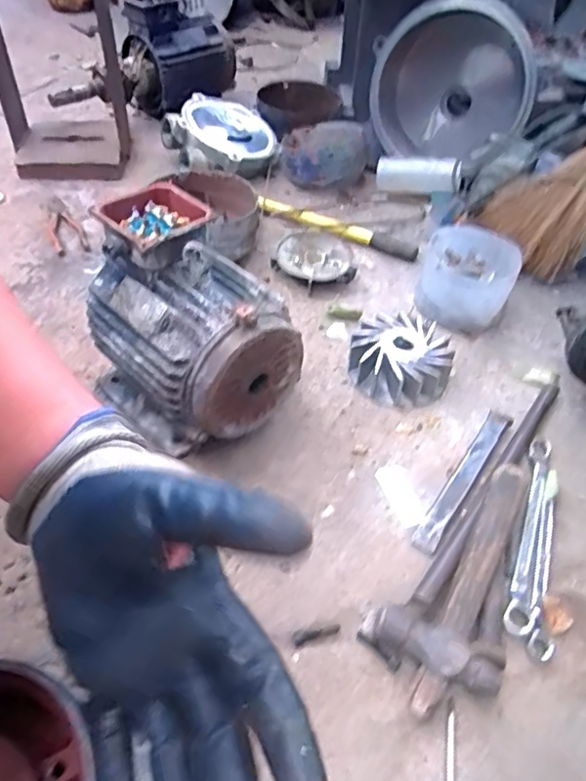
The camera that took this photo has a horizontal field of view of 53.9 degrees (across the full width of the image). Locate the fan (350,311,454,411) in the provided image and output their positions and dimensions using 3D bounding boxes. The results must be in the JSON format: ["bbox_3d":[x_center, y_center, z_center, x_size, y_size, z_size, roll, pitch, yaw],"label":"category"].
[{"bbox_3d":[0.153,-0.047,0.820,0.135,0.056,0.146,3,46,-3],"label":"fan"}]

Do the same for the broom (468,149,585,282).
[{"bbox_3d":[0.518,-0.437,0.884,0.116,0.554,0.159,5,40,-44],"label":"broom"}]

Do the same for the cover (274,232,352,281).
[{"bbox_3d":[0.037,-0.231,1.004,0.124,0.029,0.114,12,46,6],"label":"cover"}]

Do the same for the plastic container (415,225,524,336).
[{"bbox_3d":[0.277,-0.179,0.928,0.144,0.094,0.154,20,48,14],"label":"plastic container"}]

